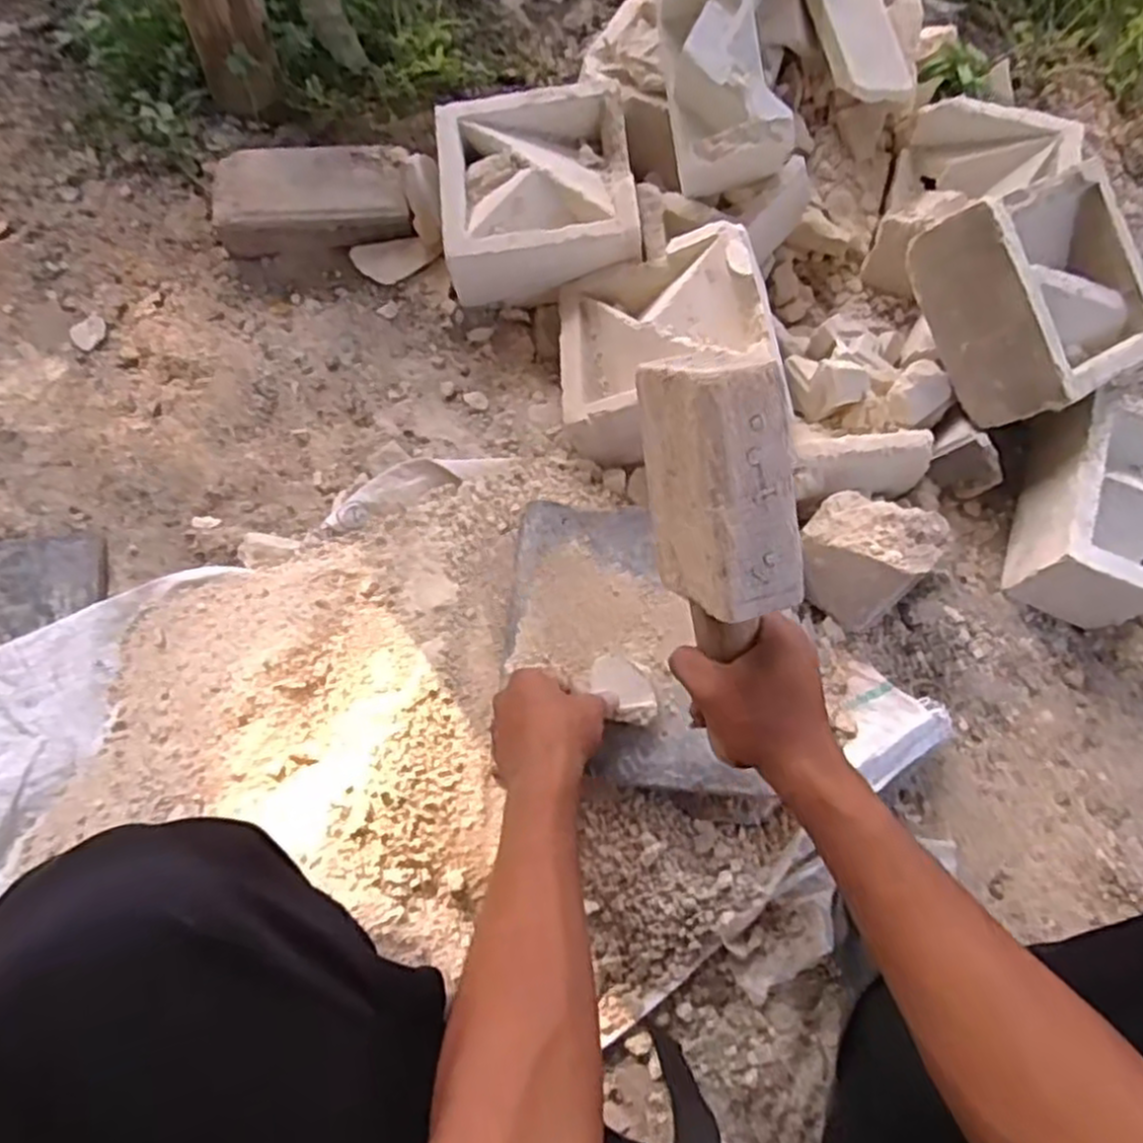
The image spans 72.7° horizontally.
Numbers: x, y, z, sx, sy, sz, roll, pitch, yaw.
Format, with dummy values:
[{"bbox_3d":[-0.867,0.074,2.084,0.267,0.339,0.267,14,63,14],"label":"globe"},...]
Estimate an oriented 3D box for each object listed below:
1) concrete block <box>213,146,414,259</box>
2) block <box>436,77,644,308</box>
[{"bbox_3d":[-0.287,-0.420,0.878,0.211,0.068,0.113,-3,70,-4],"label":"concrete block"},{"bbox_3d":[-0.038,-0.406,0.833,0.202,0.078,0.217,-7,70,-5],"label":"block"}]

